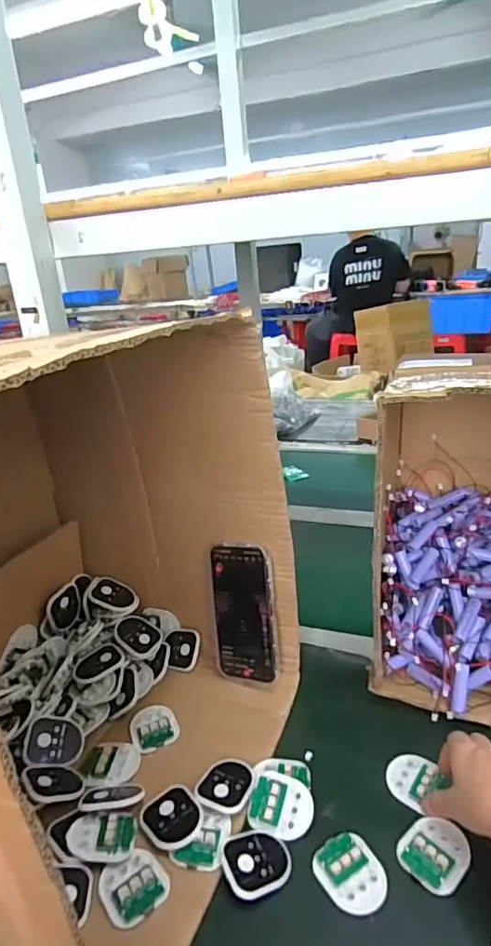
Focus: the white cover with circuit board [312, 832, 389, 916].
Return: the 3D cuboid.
[{"bbox_3d":[0.087,0.328,0.442,0.050,0.006,0.059,-18,27,-27],"label":"white cover with circuit board"}]

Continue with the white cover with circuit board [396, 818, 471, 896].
[{"bbox_3d":[0.158,0.317,0.449,0.050,0.007,0.055,16,32,40],"label":"white cover with circuit board"}]

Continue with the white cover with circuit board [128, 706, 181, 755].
[{"bbox_3d":[-0.101,0.280,0.592,0.050,0.008,0.052,-15,25,-20],"label":"white cover with circuit board"}]

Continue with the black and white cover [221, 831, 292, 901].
[{"bbox_3d":[0.009,0.329,0.455,0.055,0.010,0.055,-3,28,-30],"label":"black and white cover"}]

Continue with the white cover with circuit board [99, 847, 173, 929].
[{"bbox_3d":[-0.093,0.336,0.441,0.051,0.005,0.055,-20,28,-30],"label":"white cover with circuit board"}]

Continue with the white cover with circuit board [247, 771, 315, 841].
[{"bbox_3d":[0.033,0.306,0.496,0.058,0.012,0.050,15,50,15],"label":"white cover with circuit board"}]

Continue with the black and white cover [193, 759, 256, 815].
[{"bbox_3d":[-0.019,0.296,0.514,0.050,0.005,0.058,6,26,24],"label":"black and white cover"}]

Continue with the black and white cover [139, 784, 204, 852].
[{"bbox_3d":[-0.068,0.312,0.488,0.050,0.006,0.058,-21,28,-31],"label":"black and white cover"}]

